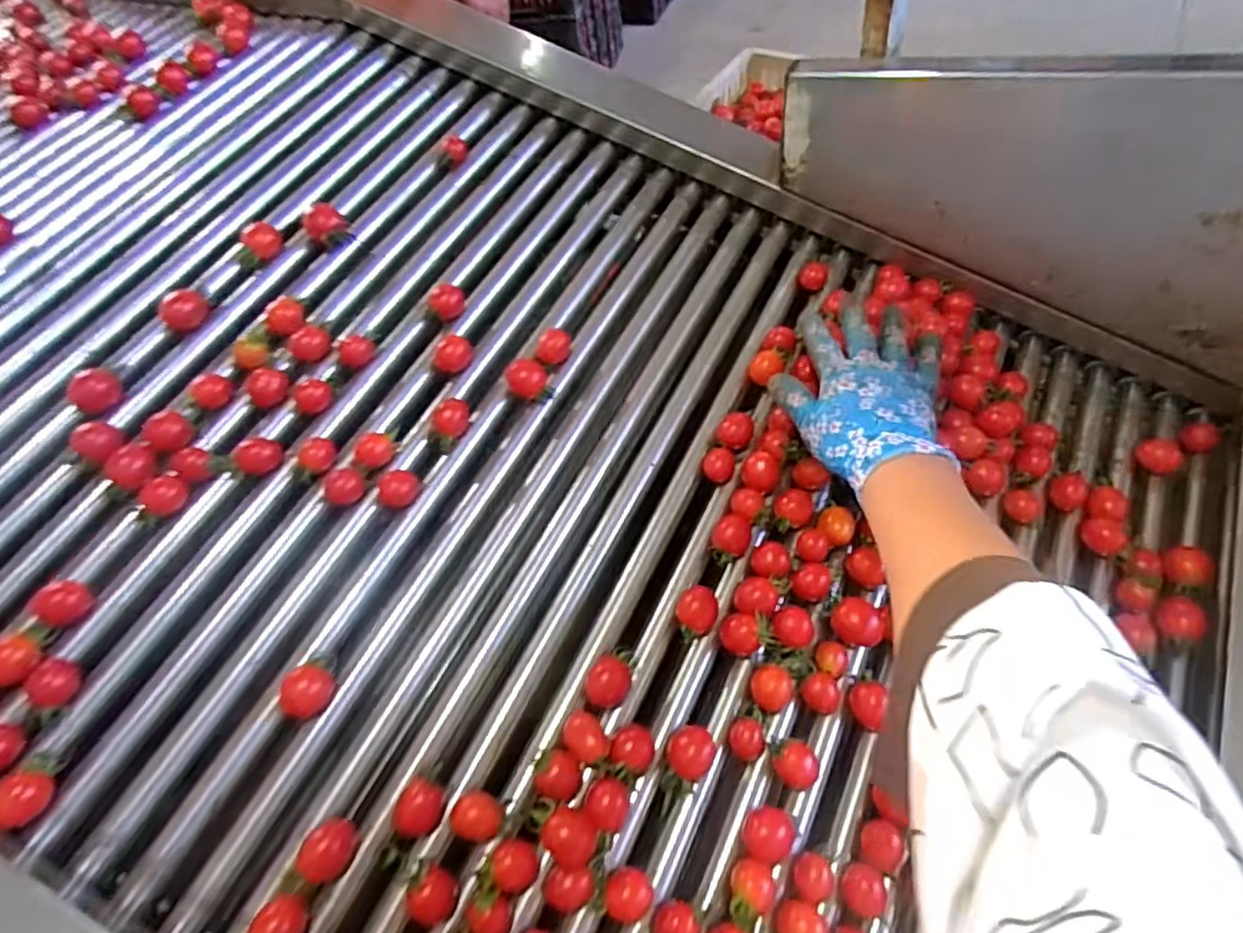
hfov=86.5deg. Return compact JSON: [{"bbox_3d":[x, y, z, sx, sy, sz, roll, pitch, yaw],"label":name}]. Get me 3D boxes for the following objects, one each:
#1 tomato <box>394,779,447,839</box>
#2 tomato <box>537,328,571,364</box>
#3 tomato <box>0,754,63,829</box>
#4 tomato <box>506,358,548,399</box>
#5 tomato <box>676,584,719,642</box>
[{"bbox_3d":[-0.117,0.196,0.379,0.027,0.023,0.029,0,55,0],"label":"tomato"},{"bbox_3d":[-0.054,-0.096,0.531,0.026,0.018,0.025,-3,55,-2],"label":"tomato"},{"bbox_3d":[-0.324,0.178,0.360,0.024,0.023,0.034,31,60,20],"label":"tomato"},{"bbox_3d":[-0.072,-0.067,0.512,0.031,0.023,0.028,-11,56,-8],"label":"tomato"},{"bbox_3d":[0.051,0.101,0.450,0.027,0.020,0.037,11,56,7],"label":"tomato"}]

